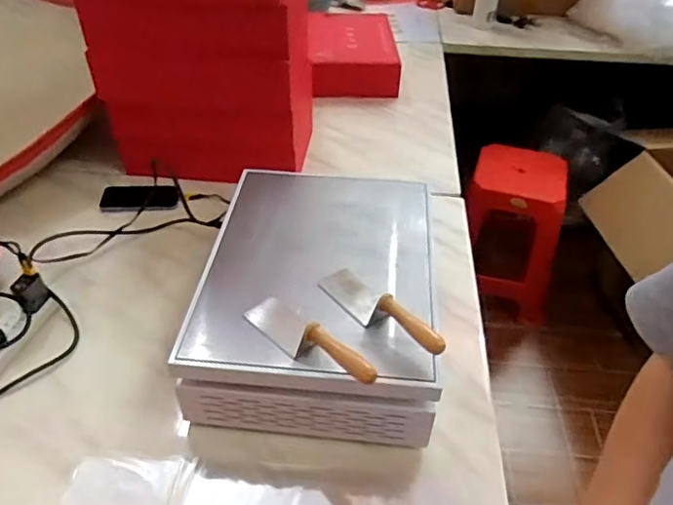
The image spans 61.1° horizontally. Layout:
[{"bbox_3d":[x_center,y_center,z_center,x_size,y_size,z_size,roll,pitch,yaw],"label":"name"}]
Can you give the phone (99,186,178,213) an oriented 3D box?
[{"bbox_3d":[-0.378,-0.103,1.096,0.144,0.014,0.072,3,43,1],"label":"phone"}]

